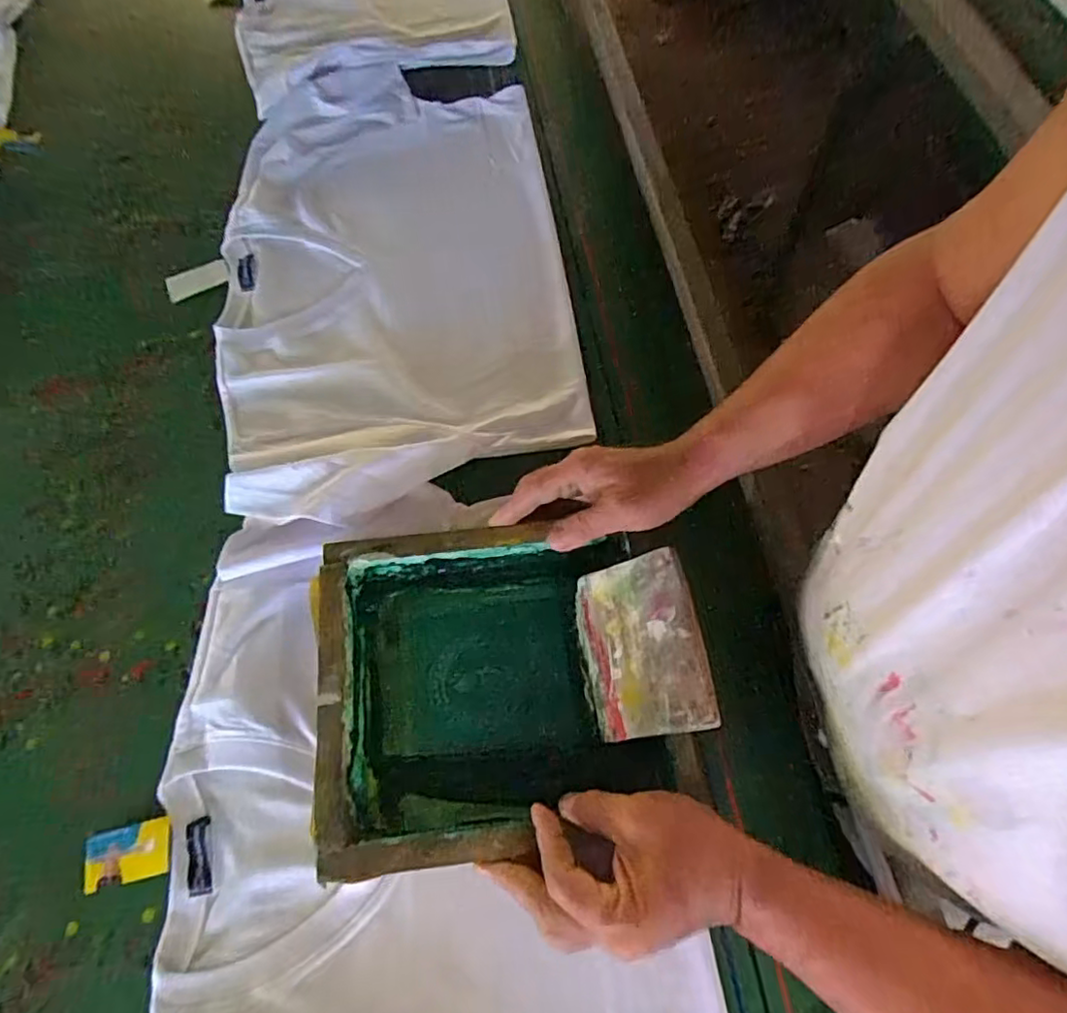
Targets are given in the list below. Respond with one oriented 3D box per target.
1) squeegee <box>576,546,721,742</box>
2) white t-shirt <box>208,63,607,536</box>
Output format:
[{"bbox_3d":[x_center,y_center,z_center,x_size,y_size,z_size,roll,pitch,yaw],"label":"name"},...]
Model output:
[{"bbox_3d":[0.077,0.102,0.454,0.097,0.007,0.125,-23,64,35],"label":"squeegee"},{"bbox_3d":[-0.154,-0.267,0.673,0.366,0.048,0.599,-9,66,-1],"label":"white t-shirt"}]

